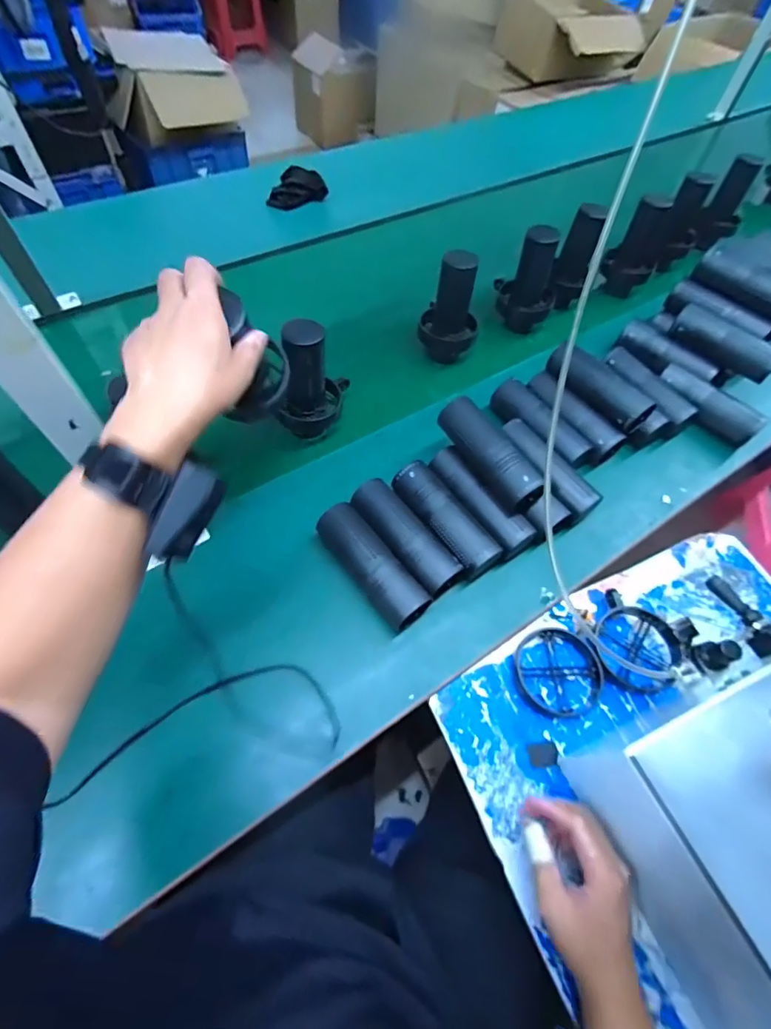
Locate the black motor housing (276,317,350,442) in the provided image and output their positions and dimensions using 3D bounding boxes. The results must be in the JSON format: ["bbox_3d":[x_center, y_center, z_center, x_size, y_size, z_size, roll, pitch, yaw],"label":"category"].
[{"bbox_3d":[-0.101,-0.186,0.627,0.080,0.151,0.094,4,60,-2],"label":"black motor housing"}]

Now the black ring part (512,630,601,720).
[{"bbox_3d":[0.199,0.177,0.525,0.096,0.019,0.099,2,60,-3],"label":"black ring part"}]

